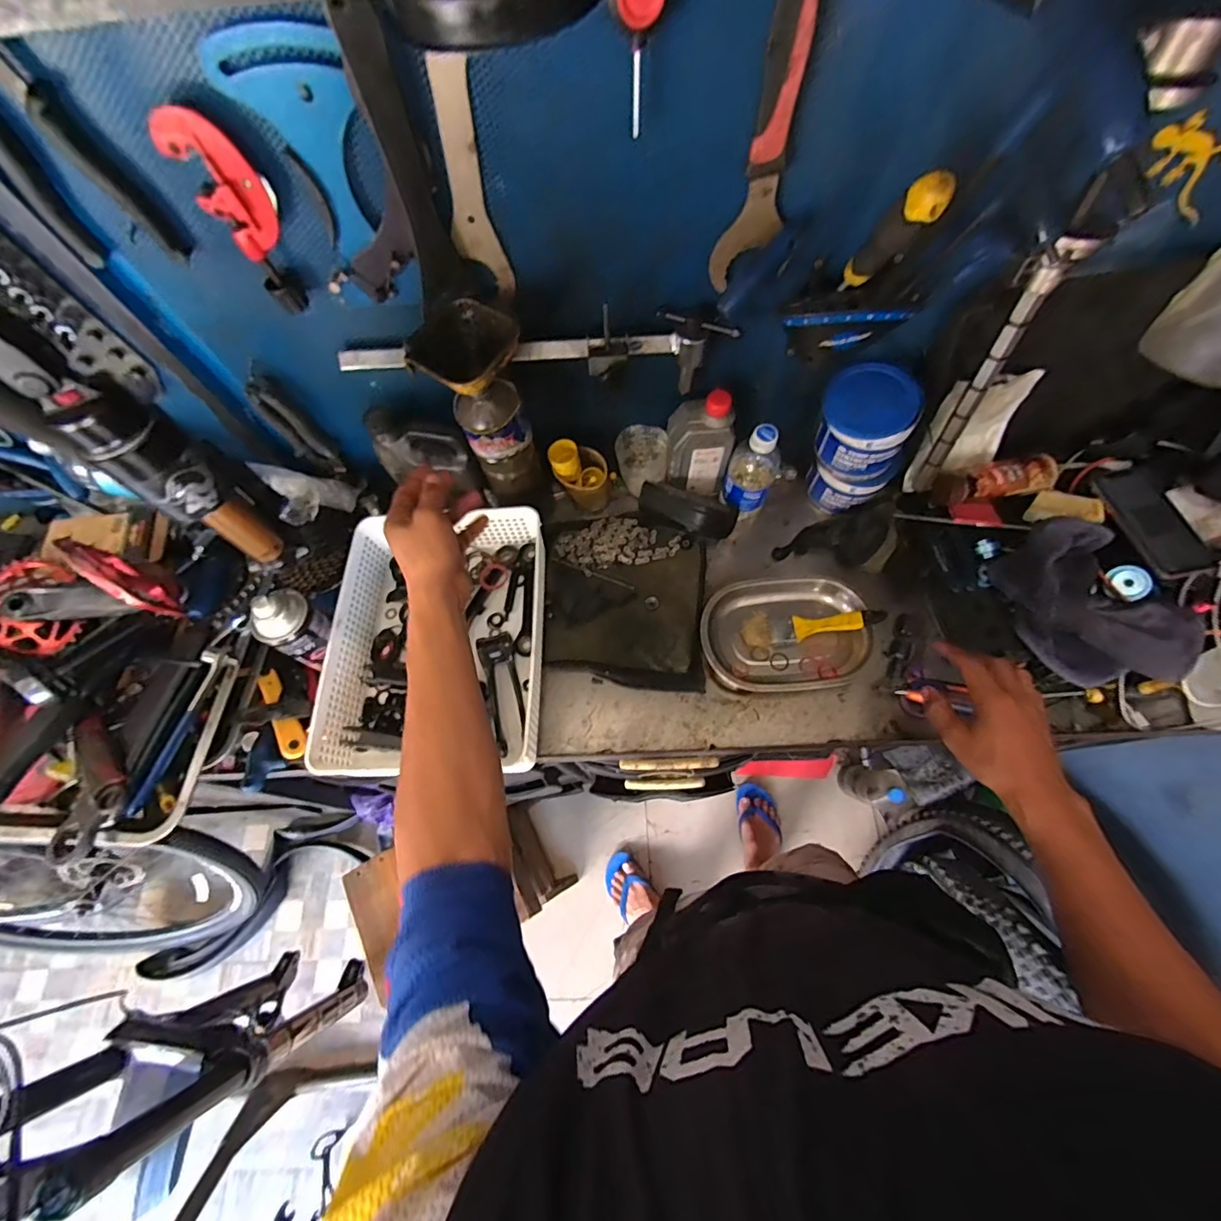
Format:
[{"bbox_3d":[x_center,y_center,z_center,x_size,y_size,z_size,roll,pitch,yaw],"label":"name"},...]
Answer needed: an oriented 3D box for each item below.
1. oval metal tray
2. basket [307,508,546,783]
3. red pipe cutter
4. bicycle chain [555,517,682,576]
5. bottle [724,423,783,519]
[{"bbox_3d":[0.225,0.026,0.671,0.207,0.029,0.155,-8,68,-1],"label":"oval metal tray"},{"bbox_3d":[-0.209,0.034,0.645,0.240,0.077,0.321,-1,68,2],"label":"basket"},{"bbox_3d":[-0.303,-0.330,0.433,0.054,0.144,0.022,-24,69,-7],"label":"red pipe cutter"},{"bbox_3d":[0.010,-0.099,0.738,0.168,0.014,0.081,-15,68,-3],"label":"bicycle chain"},{"bbox_3d":[0.190,-0.183,0.691,0.062,0.165,0.064,23,71,11],"label":"bottle"}]

